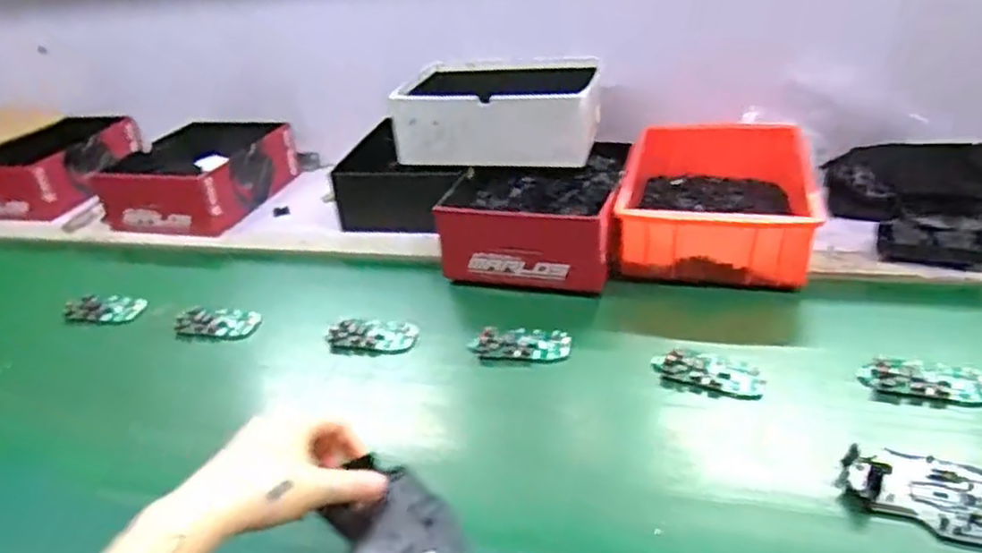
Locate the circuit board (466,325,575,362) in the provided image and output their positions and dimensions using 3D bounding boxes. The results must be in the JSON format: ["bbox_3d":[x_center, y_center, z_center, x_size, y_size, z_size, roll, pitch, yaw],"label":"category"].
[{"bbox_3d":[0.030,0.066,0.712,0.097,0.013,0.045,-1,33,9],"label":"circuit board"}]

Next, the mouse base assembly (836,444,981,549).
[{"bbox_3d":[0.321,0.157,0.519,0.114,0.015,0.068,18,40,33],"label":"mouse base assembly"}]

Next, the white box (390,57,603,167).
[{"bbox_3d":[0.012,-0.217,0.929,0.251,0.105,0.184,2,32,13],"label":"white box"}]

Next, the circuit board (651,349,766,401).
[{"bbox_3d":[0.198,0.085,0.649,0.096,0.015,0.054,6,35,19],"label":"circuit board"}]

